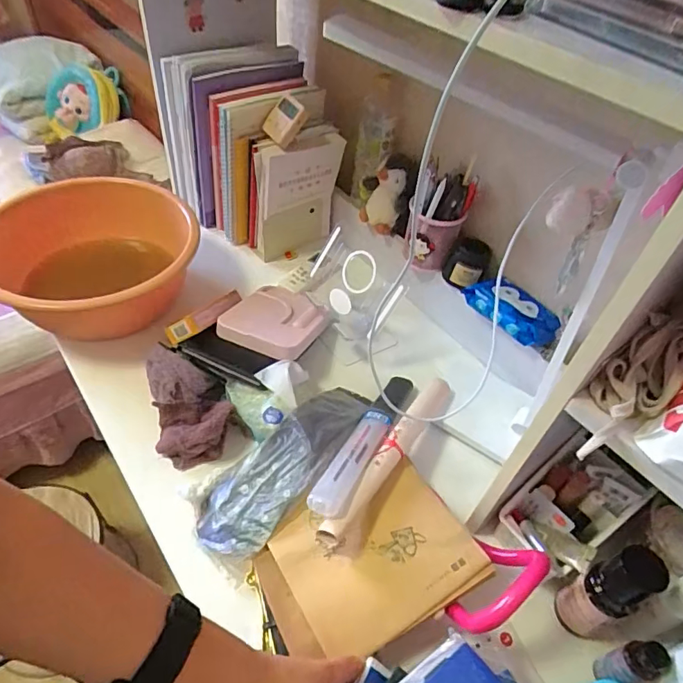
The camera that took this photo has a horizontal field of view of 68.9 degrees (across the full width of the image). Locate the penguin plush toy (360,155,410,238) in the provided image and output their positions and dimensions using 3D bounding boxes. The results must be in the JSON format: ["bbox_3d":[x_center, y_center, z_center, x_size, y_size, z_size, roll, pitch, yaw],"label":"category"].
[{"bbox_3d":[0.075,-0.247,0.850,0.075,0.117,0.063,4,50,-3],"label":"penguin plush toy"}]

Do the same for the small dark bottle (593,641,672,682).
[{"bbox_3d":[0.281,0.319,0.486,0.041,0.090,0.037,-4,51,-10],"label":"small dark bottle"}]

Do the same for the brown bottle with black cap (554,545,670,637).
[{"bbox_3d":[0.262,0.253,0.499,0.041,0.139,0.050,-17,54,-20],"label":"brown bottle with black cap"}]

